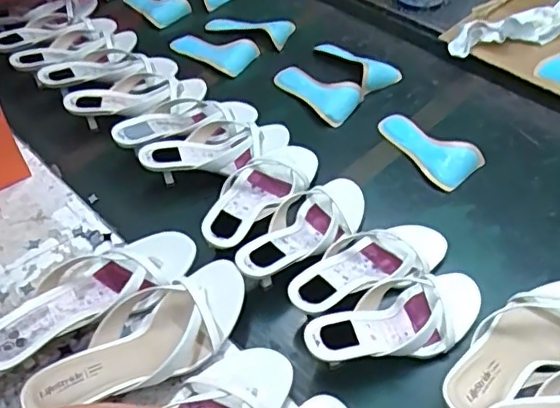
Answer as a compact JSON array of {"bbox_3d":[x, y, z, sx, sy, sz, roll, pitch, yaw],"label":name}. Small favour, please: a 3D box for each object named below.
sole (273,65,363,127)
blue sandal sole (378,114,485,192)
[{"bbox_3d":[0.050,-0.196,0.995,0.099,0.026,0.175,-36,55,-24],"label":"sole"},{"bbox_3d":[0.213,-0.088,0.884,0.082,0.027,0.172,-31,53,-21],"label":"blue sandal sole"}]

